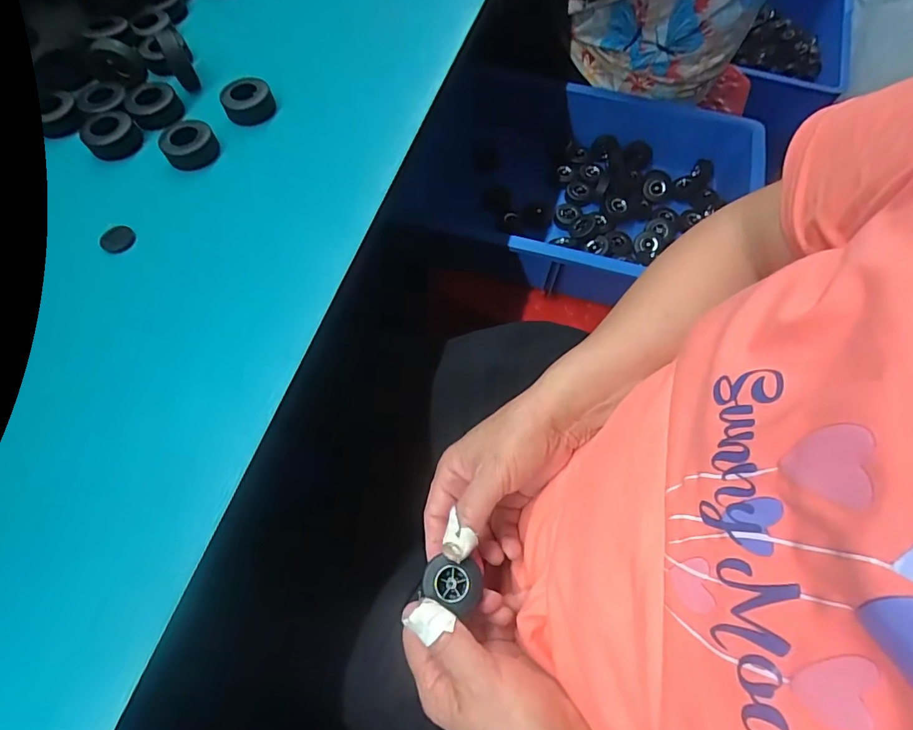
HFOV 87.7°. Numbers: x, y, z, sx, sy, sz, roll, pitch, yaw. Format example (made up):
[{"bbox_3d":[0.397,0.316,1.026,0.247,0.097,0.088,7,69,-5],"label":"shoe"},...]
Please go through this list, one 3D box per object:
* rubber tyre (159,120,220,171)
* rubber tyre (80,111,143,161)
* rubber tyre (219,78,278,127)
[{"bbox_3d":[-0.201,-0.165,0.358,0.037,0.019,0.035,0,64,-1],"label":"rubber tyre"},{"bbox_3d":[-0.272,-0.182,0.373,0.038,0.022,0.033,-40,71,-18],"label":"rubber tyre"},{"bbox_3d":[-0.164,-0.207,0.374,0.038,0.019,0.034,-23,67,-12],"label":"rubber tyre"}]

